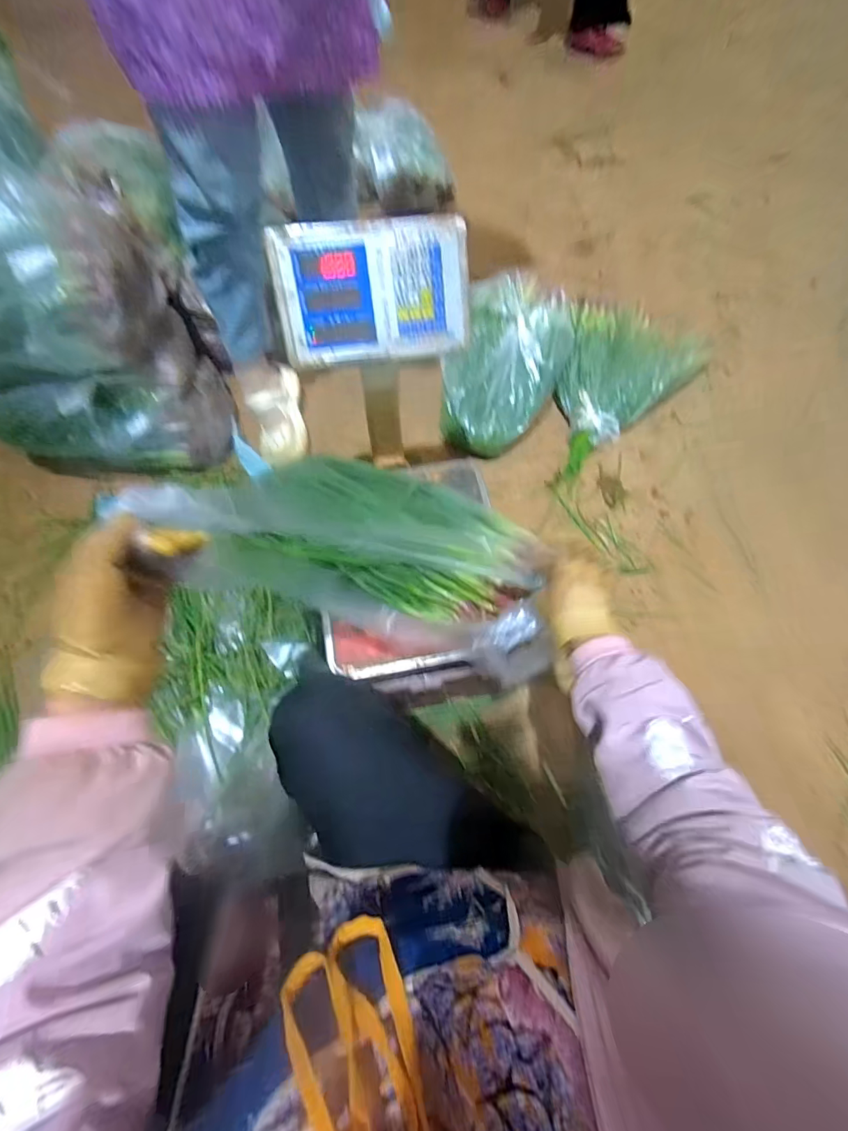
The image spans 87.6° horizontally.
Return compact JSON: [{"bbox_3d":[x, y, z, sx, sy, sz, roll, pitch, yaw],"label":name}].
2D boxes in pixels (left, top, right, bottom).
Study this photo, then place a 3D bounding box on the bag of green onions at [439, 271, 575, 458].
[{"bbox_3d":[0.188,-0.476,1.035,0.258,0.138,0.432,24,70,7],"label":"bag of green onions"}]

